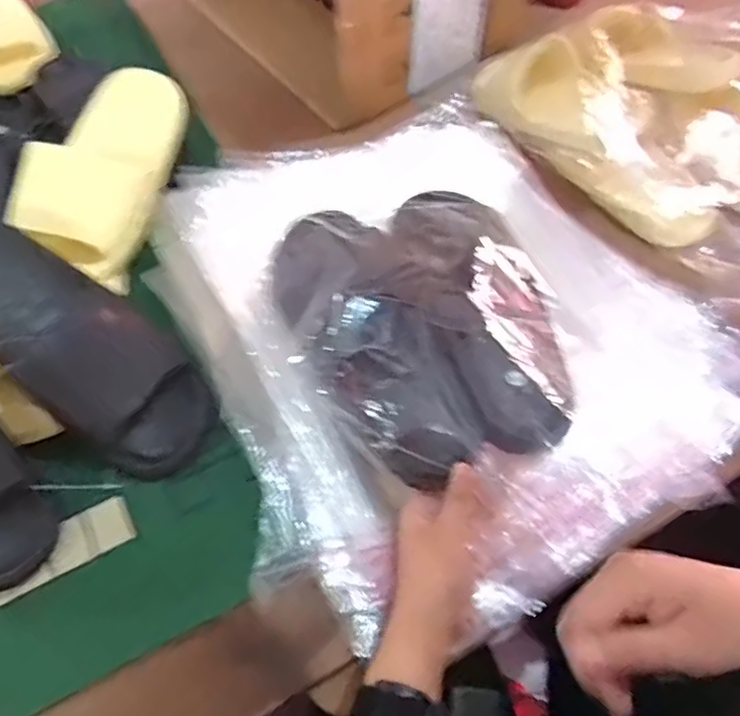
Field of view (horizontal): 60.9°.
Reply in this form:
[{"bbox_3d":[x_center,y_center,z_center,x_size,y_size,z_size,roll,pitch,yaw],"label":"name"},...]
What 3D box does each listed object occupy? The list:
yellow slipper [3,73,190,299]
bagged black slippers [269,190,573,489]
[{"bbox_3d":[-0.244,-0.201,0.611,0.125,0.058,0.239,24,66,-12],"label":"yellow slipper"},{"bbox_3d":[0.037,-0.045,0.506,0.214,0.119,0.271,-13,59,-9],"label":"bagged black slippers"}]

